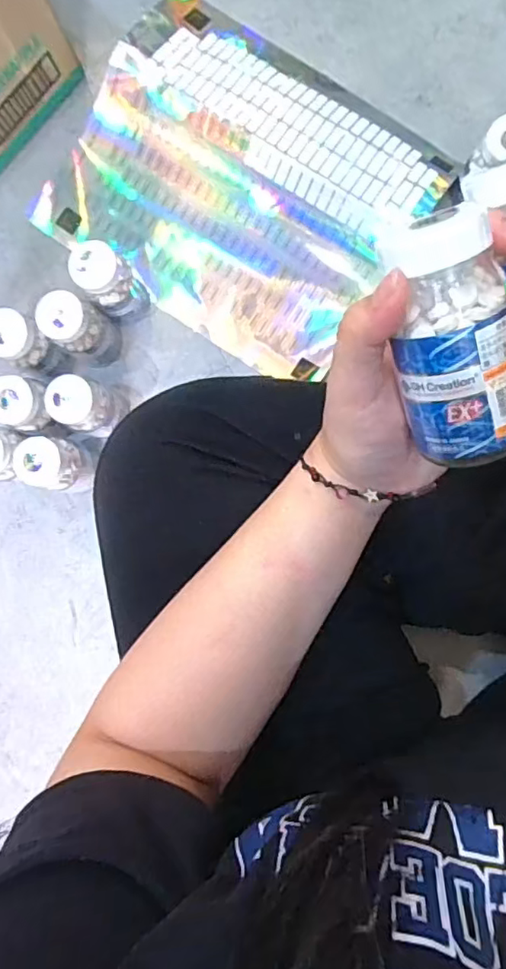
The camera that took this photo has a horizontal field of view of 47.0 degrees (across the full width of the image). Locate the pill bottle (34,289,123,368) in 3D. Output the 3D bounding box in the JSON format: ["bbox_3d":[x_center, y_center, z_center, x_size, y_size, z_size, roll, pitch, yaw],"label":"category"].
[{"bbox_3d":[-0.157,-0.143,0.541,0.043,0.102,0.046,0,89,4],"label":"pill bottle"}]

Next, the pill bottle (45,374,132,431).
[{"bbox_3d":[-0.149,-0.074,0.546,0.048,0.097,0.049,0,89,4],"label":"pill bottle"}]

